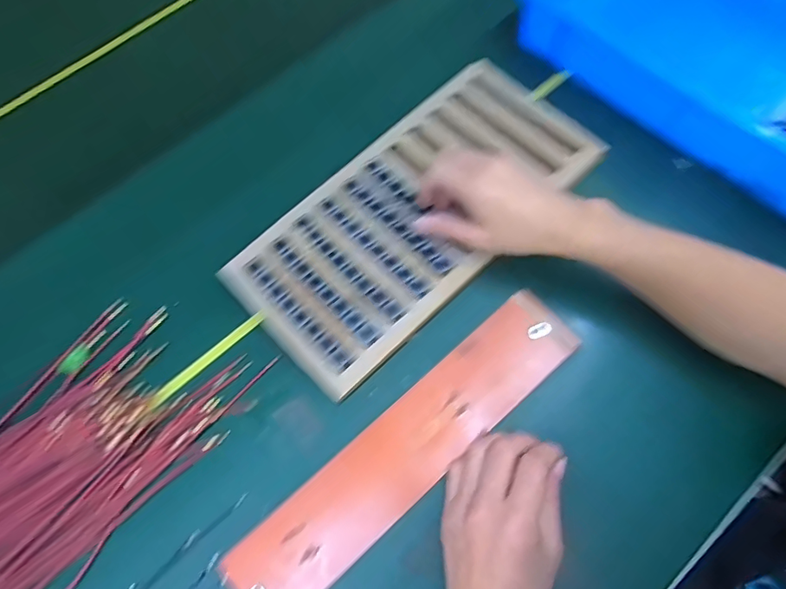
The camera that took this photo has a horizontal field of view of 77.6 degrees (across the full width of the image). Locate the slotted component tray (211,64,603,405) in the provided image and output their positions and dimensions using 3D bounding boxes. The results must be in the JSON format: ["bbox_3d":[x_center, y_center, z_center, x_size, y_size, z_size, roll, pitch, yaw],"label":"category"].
[{"bbox_3d":[0.023,-0.085,0.480,0.177,0.018,0.362,40,76,17],"label":"slotted component tray"}]

